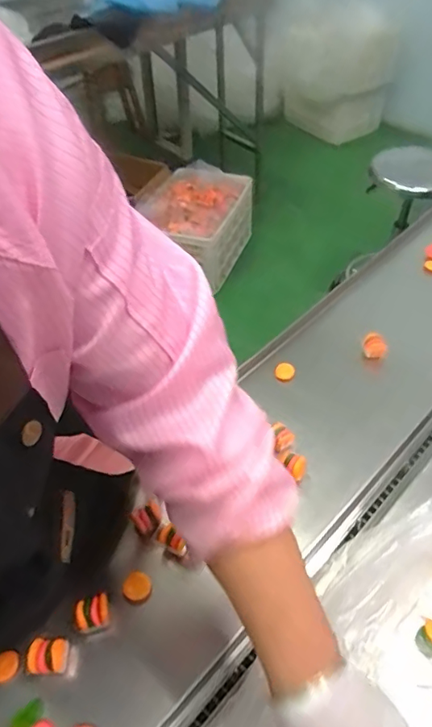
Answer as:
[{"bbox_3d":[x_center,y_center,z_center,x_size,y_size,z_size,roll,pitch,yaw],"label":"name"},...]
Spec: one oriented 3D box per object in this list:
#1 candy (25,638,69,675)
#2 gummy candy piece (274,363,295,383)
[{"bbox_3d":[-0.161,0.280,0.482,0.035,0.021,0.028,-1,47,2],"label":"candy"},{"bbox_3d":[0.099,0.013,0.727,0.028,0.012,0.028,-1,47,1],"label":"gummy candy piece"}]

